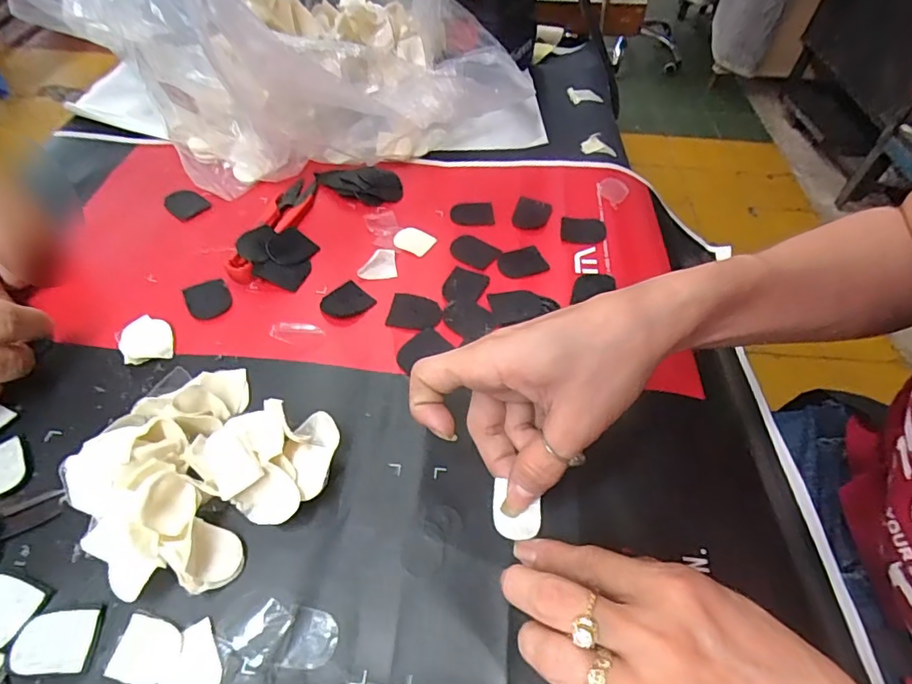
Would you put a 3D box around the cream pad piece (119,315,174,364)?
[{"bbox_3d":[-0.191,-0.001,0.324,0.030,0.010,0.030,-14,53,-13],"label":"cream pad piece"}]

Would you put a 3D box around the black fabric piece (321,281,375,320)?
[{"bbox_3d":[-0.074,-0.028,0.350,0.032,0.004,0.027,-34,60,-26],"label":"black fabric piece"}]

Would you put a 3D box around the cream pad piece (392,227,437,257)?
[{"bbox_3d":[-0.032,-0.079,0.401,0.031,0.004,0.022,23,54,16],"label":"cream pad piece"}]

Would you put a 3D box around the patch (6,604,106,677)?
[{"bbox_3d":[-0.172,0.126,0.224,0.034,0.004,0.025,-3,51,-4],"label":"patch"}]

